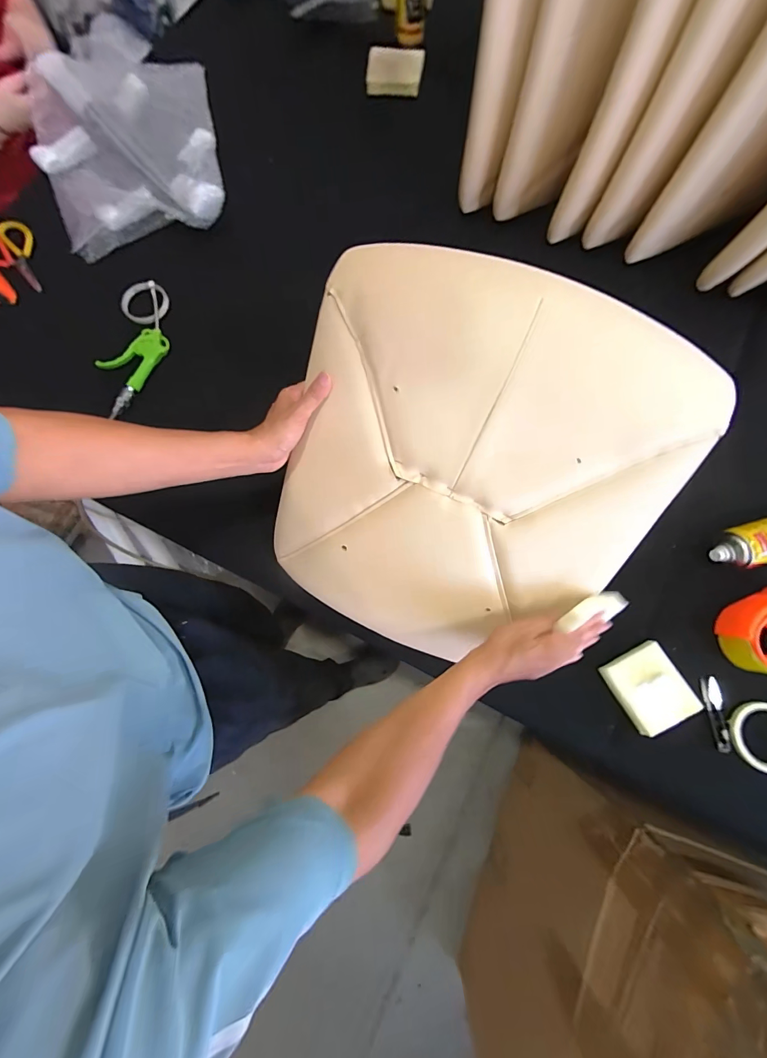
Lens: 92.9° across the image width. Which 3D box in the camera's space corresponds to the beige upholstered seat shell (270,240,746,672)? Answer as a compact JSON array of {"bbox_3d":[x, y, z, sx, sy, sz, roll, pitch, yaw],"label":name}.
[{"bbox_3d":[0.092,-0.049,0.468,0.450,0.063,0.482,24,116,6],"label":"beige upholstered seat shell"}]

